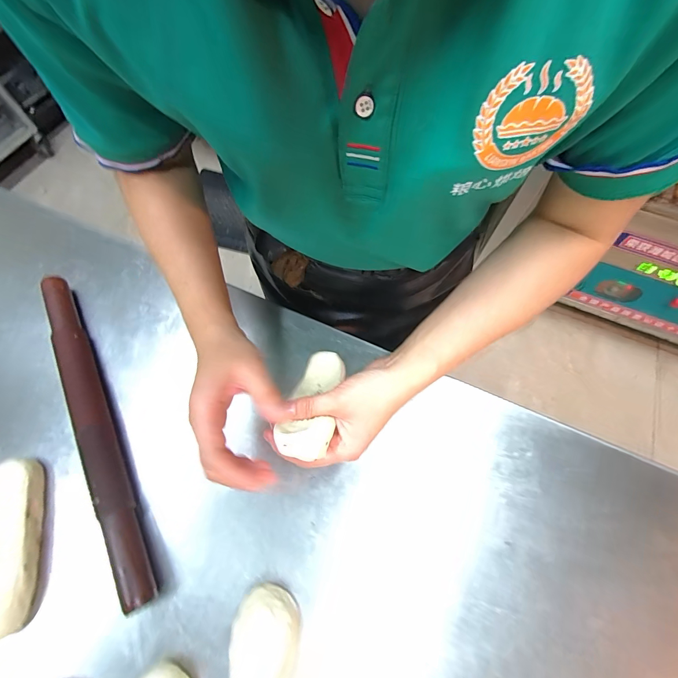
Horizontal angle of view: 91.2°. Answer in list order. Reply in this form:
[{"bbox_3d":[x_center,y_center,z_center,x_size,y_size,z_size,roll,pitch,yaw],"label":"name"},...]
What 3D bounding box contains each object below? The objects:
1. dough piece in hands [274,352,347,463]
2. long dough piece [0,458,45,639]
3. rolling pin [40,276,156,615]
[{"bbox_3d":[-0.025,0.056,0.330,0.048,0.148,0.033,10,110,4],"label":"dough piece in hands"},{"bbox_3d":[-0.322,0.196,0.318,0.056,0.026,0.153,-15,67,-8],"label":"long dough piece"},{"bbox_3d":[-0.272,0.085,0.365,0.029,0.033,0.379,-26,68,-12],"label":"rolling pin"}]

